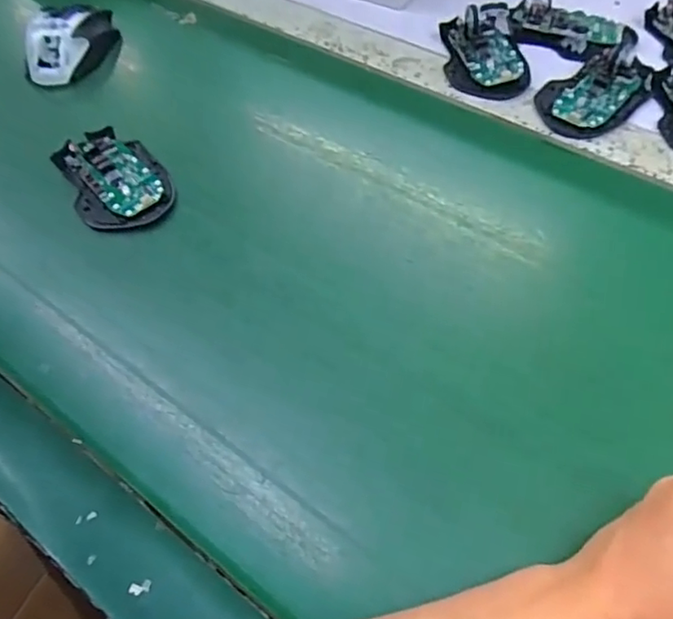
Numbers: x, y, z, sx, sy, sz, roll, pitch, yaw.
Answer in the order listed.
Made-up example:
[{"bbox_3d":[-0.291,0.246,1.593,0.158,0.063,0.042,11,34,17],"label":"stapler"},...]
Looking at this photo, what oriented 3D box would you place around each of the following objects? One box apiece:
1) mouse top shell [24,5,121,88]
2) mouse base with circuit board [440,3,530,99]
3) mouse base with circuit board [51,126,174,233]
[{"bbox_3d":[-0.259,-0.266,0.582,0.067,0.043,0.120,15,58,14],"label":"mouse top shell"},{"bbox_3d":[0.135,-0.246,0.544,0.067,0.024,0.125,-3,56,2],"label":"mouse base with circuit board"},{"bbox_3d":[-0.182,-0.109,0.478,0.072,0.019,0.109,-33,60,-17],"label":"mouse base with circuit board"}]

